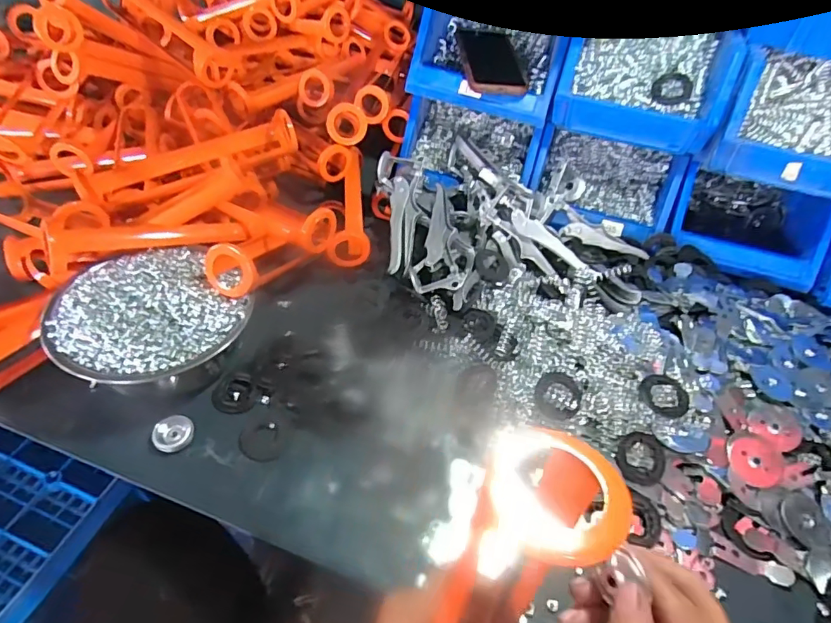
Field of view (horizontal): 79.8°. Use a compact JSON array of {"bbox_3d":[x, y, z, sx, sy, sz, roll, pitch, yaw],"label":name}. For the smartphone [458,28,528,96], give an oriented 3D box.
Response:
[{"bbox_3d":[0.105,-0.352,0.689,0.085,0.017,0.181,3,46,-4],"label":"smartphone"}]

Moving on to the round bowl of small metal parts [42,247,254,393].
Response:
[{"bbox_3d":[-0.259,0.017,0.505,0.166,0.084,0.162,3,46,-3],"label":"round bowl of small metal parts"}]

